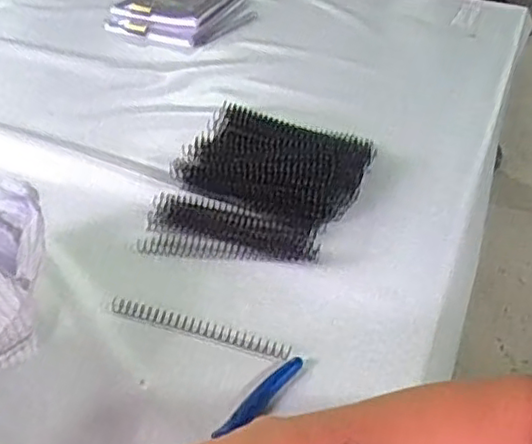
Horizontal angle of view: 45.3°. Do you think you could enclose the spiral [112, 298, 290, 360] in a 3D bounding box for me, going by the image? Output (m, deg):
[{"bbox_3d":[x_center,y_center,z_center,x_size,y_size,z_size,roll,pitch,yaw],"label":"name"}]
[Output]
[{"bbox_3d":[-0.056,0.087,0.530,0.157,0.008,0.016,14,39,12],"label":"spiral"}]

